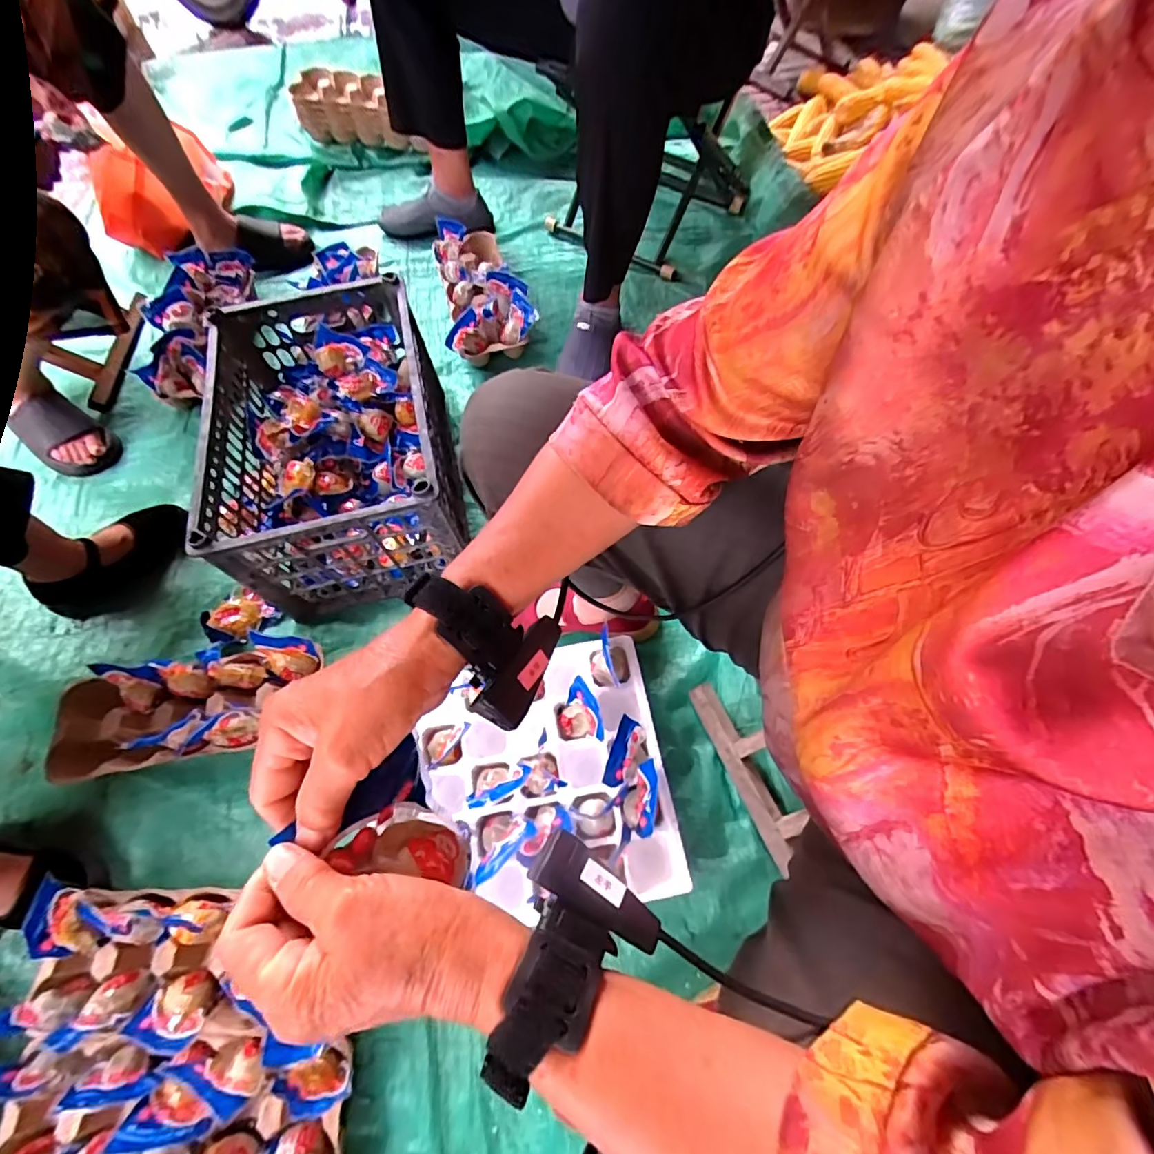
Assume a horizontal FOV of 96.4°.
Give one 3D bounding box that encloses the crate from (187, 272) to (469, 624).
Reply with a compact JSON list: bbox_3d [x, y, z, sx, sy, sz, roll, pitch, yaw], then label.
[{"bbox_3d":[-0.383,-0.223,0.850,0.319,0.246,0.490,-14,66,-5],"label":"crate"}]

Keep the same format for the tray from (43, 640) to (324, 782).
[{"bbox_3d":[-0.571,0.195,0.757,0.377,0.093,0.150,-7,65,-1],"label":"tray"}]

